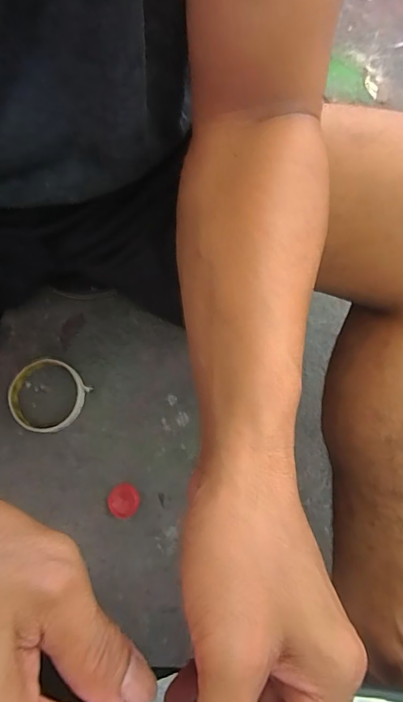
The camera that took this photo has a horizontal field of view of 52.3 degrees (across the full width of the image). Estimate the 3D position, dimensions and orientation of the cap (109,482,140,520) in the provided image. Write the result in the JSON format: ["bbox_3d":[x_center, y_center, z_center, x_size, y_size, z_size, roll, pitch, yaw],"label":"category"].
[{"bbox_3d":[-0.087,0.167,0.457,0.033,0.009,0.035,-9,77,-3],"label":"cap"}]

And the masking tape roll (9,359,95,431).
[{"bbox_3d":[-0.181,0.052,0.479,0.092,0.022,0.084,0,76,-1],"label":"masking tape roll"}]

